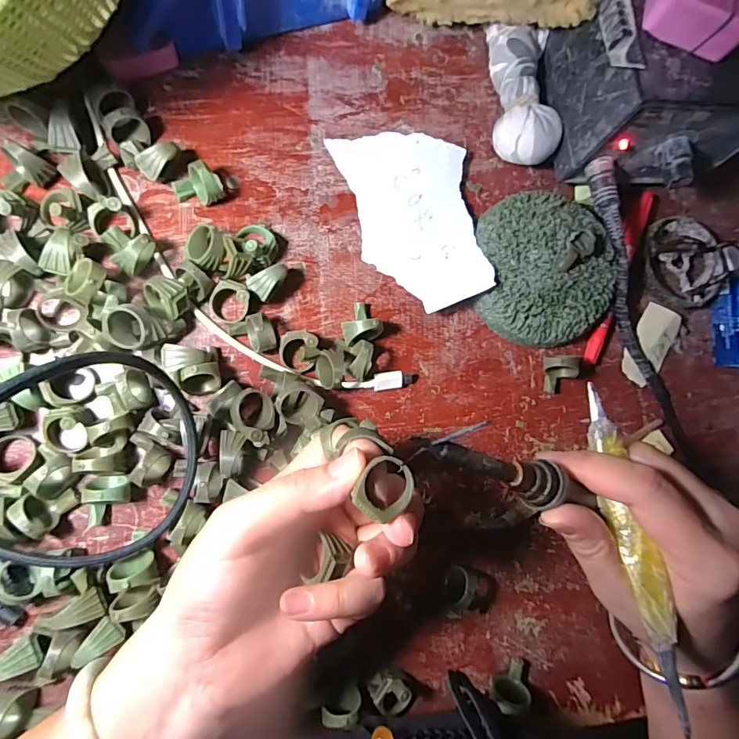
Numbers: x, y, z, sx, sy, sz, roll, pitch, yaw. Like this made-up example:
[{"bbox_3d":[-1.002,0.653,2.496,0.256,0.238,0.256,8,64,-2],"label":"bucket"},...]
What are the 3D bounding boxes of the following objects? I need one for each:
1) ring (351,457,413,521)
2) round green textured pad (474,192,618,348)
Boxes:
[{"bbox_3d":[0.006,0.047,0.184,0.021,0.010,0.024,37,87,-8],"label":"ring"},{"bbox_3d":[0.121,-0.068,0.309,0.094,0.022,0.100,1,85,-10],"label":"round green textured pad"}]

